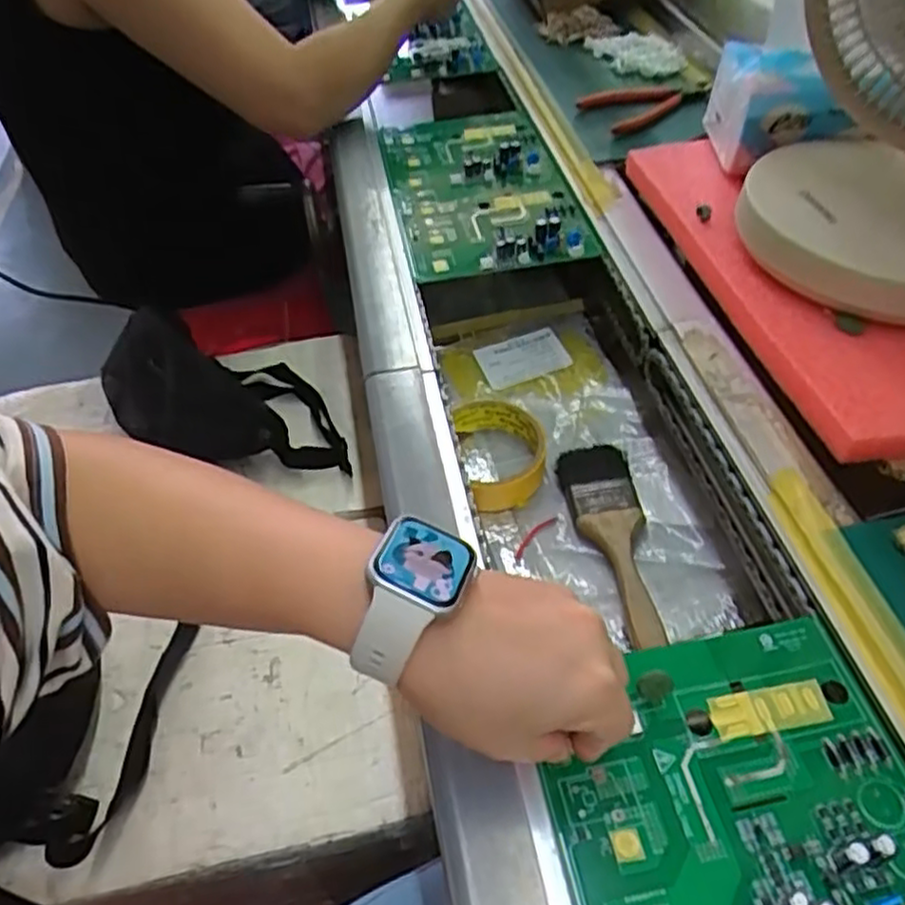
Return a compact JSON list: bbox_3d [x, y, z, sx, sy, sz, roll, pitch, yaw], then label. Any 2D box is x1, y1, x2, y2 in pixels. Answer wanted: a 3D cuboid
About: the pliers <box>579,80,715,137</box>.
[{"bbox_3d":[0.214,-0.382,0.774,0.171,0.013,0.084,-27,51,-17],"label":"pliers"}]

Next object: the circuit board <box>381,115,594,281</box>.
[{"bbox_3d":[0.023,-0.257,0.702,0.158,0.027,0.281,-10,50,-4],"label":"circuit board"}]

